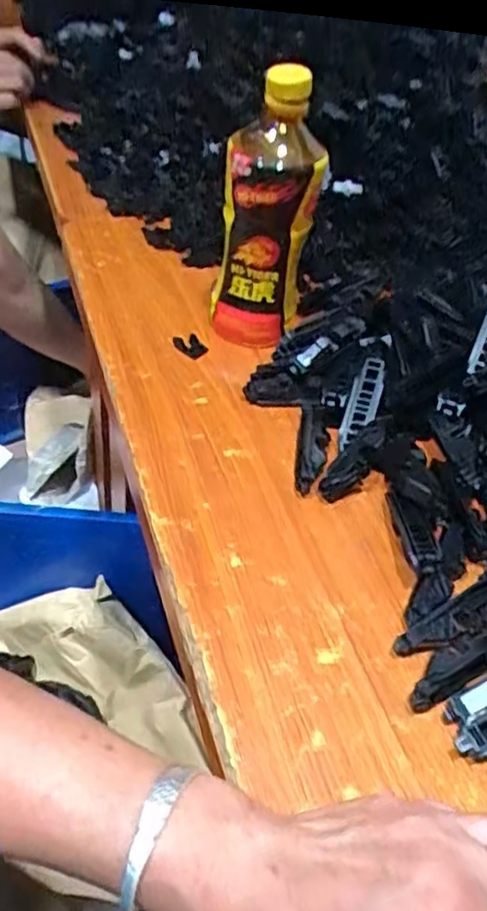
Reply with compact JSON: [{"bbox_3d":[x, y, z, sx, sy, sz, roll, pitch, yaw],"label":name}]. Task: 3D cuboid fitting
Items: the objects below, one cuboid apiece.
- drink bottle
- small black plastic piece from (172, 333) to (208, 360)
[{"bbox_3d":[0.017,-0.177,0.507,0.069,0.190,0.058,8,44,-1],"label":"drink bottle"},{"bbox_3d":[-0.042,-0.087,0.544,0.027,0.012,0.016,2,45,-7],"label":"small black plastic piece"}]

